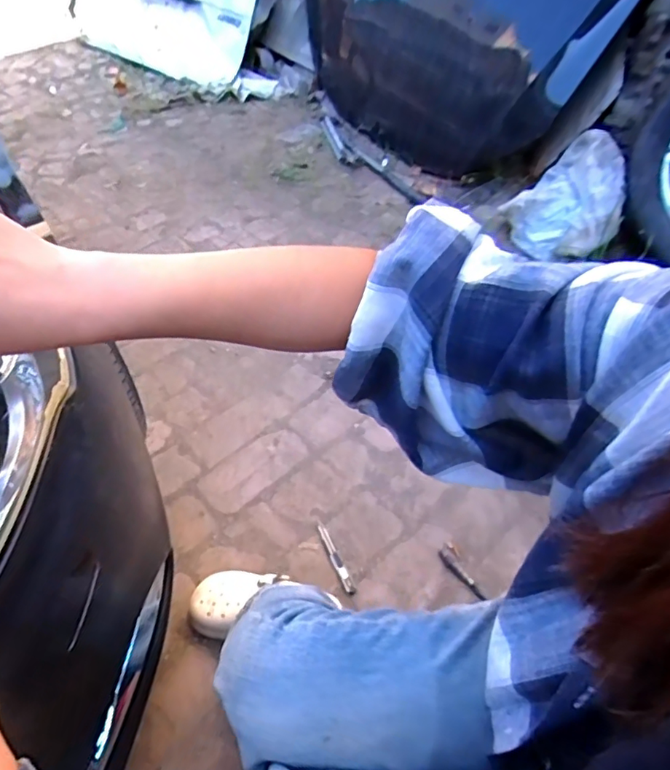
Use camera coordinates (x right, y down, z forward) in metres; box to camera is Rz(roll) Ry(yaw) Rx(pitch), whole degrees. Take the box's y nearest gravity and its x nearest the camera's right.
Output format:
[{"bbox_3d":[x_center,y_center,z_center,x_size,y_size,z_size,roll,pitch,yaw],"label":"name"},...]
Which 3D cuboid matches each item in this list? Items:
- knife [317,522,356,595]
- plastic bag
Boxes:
[{"bbox_3d":[0.000,0.316,0.957,0.016,0.005,0.146,-19,54,-18],"label":"knife"},{"bbox_3d":[0.661,-0.536,1.498,0.303,0.232,0.334,21,53,17],"label":"plastic bag"}]

